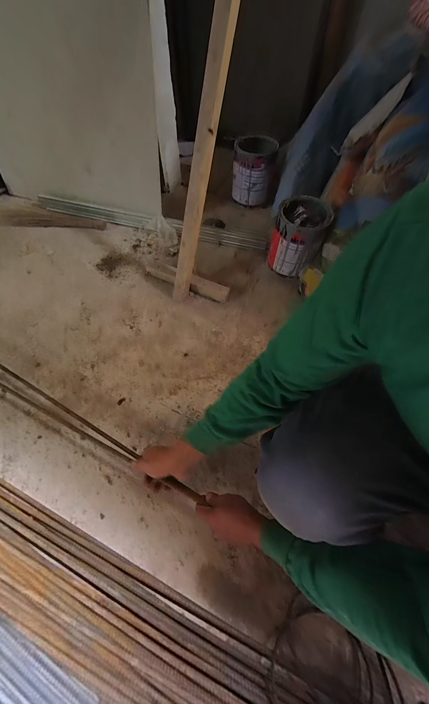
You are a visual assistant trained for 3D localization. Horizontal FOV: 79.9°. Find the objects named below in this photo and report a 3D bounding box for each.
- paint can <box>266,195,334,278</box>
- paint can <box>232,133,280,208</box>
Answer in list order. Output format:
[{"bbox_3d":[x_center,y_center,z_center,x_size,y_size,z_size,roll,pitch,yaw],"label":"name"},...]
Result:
[{"bbox_3d":[0.271,-0.372,0.869,0.153,0.219,0.164,1,62,-2],"label":"paint can"},{"bbox_3d":[0.163,-0.713,1.035,0.180,0.219,0.151,8,61,3],"label":"paint can"}]

